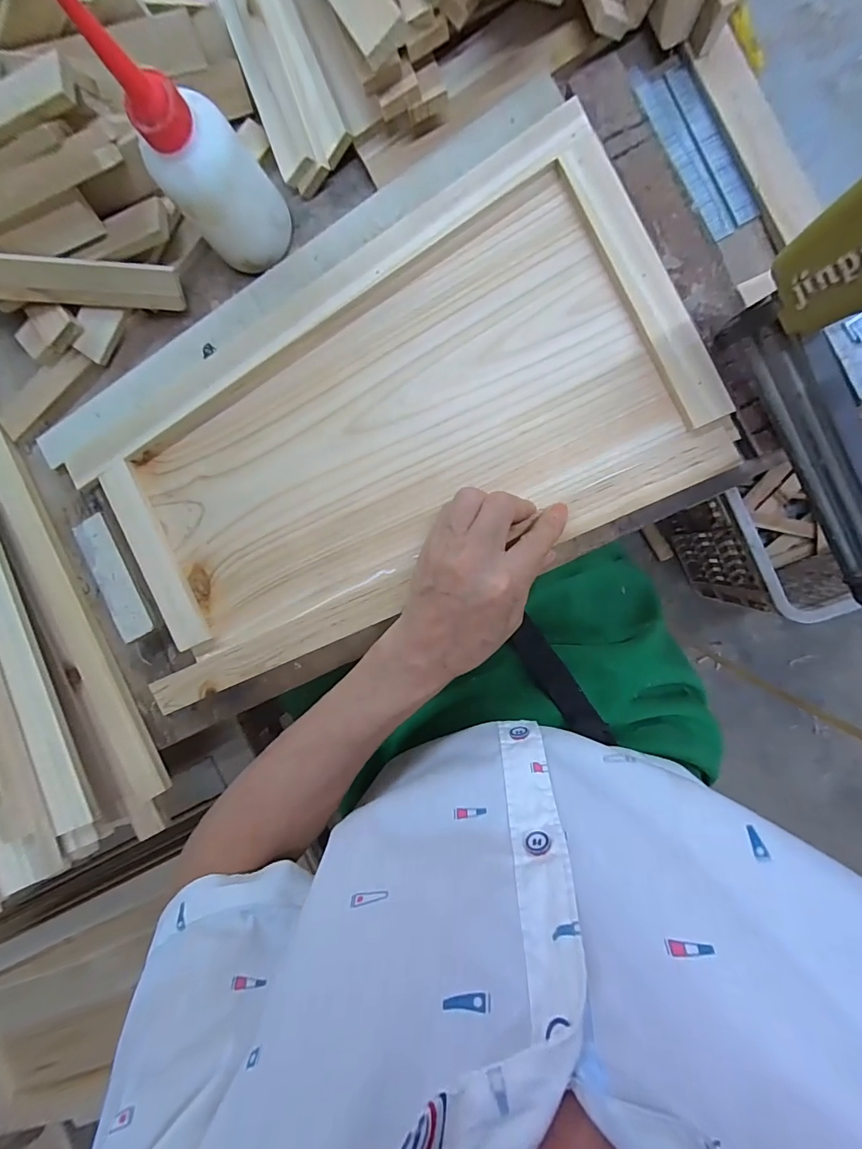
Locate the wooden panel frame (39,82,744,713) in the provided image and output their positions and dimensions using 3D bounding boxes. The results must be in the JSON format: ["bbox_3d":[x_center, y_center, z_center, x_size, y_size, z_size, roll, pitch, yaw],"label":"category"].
[{"bbox_3d":[-0.049,-0.111,0.328,0.431,0.020,0.278,-25,89,9],"label":"wooden panel frame"}]

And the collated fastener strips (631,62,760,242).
[{"bbox_3d":[0.176,-0.284,0.298,0.032,0.004,0.119,-26,89,10],"label":"collated fastener strips"}]

